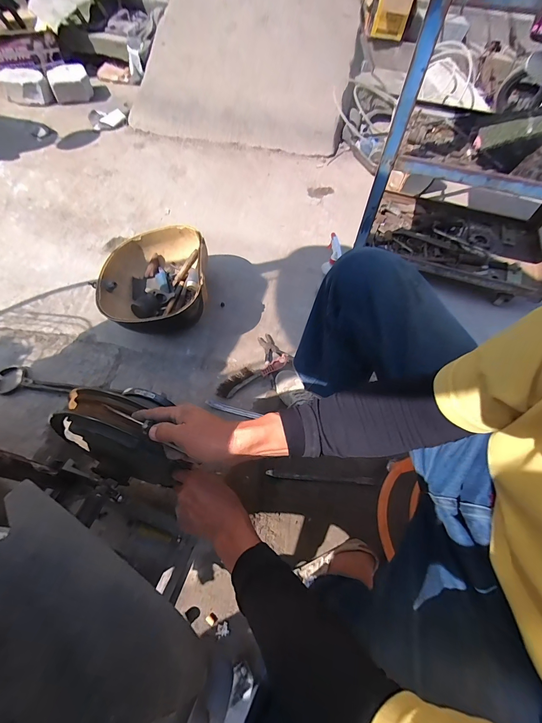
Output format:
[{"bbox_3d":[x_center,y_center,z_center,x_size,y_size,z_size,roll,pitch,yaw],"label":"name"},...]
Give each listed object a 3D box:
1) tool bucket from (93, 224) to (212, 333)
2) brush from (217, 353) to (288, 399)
[{"bbox_3d":[-0.357,-0.235,0.939,0.321,0.184,0.383,-3,59,-6],"label":"tool bucket"},{"bbox_3d":[-0.052,0.039,0.882,0.230,0.032,0.050,-27,64,-21],"label":"brush"}]

